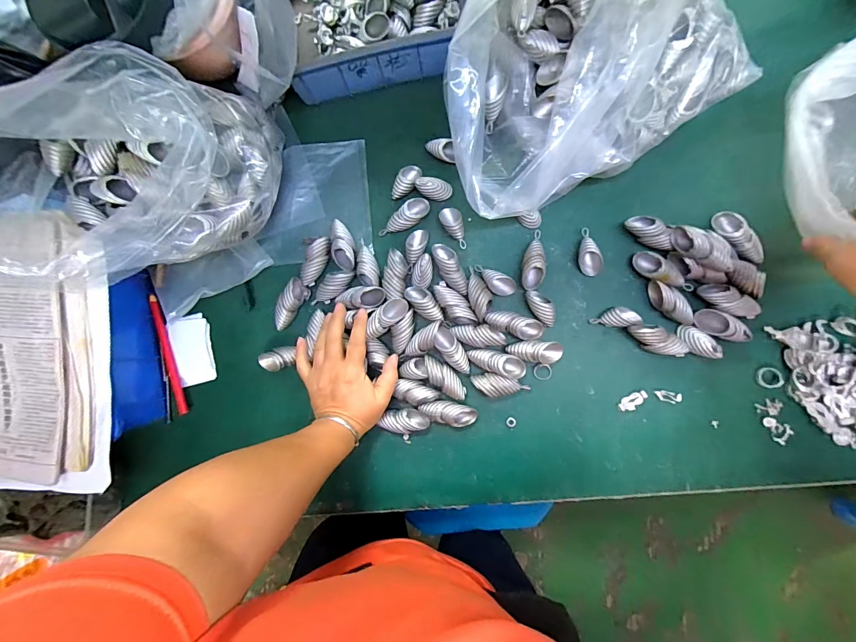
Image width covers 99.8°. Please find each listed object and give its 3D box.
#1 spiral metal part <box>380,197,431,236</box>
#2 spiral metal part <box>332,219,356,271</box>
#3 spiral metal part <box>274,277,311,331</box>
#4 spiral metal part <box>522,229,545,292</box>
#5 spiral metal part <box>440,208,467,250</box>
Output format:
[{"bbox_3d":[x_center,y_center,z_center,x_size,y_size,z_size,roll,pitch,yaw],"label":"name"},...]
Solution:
[{"bbox_3d":[-0.029,-0.126,0.448,0.069,0.024,0.025,-38,85,4],"label":"spiral metal part"},{"bbox_3d":[-0.106,-0.096,0.455,0.028,0.029,0.065,-6,87,6],"label":"spiral metal part"},{"bbox_3d":[-0.176,-0.021,0.457,0.023,0.025,0.066,35,92,6],"label":"spiral metal part"},{"bbox_3d":[0.125,-0.072,0.429,0.026,0.022,0.068,0,88,6],"label":"spiral metal part"},{"bbox_3d":[0.034,-0.115,0.443,0.024,0.013,0.054,-27,85,5],"label":"spiral metal part"}]

